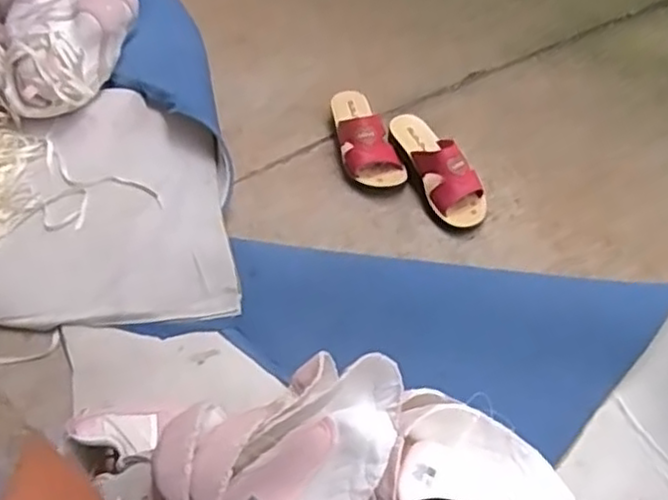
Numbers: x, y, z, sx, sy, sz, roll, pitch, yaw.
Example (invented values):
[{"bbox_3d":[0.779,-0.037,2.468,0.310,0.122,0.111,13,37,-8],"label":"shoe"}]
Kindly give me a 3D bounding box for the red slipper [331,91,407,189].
[{"bbox_3d":[0.046,-0.192,1.096,0.088,0.067,0.214,-11,52,-8],"label":"red slipper"}]

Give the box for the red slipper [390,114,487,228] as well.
[{"bbox_3d":[0.158,-0.132,1.046,0.076,0.079,0.211,-19,54,-14],"label":"red slipper"}]

